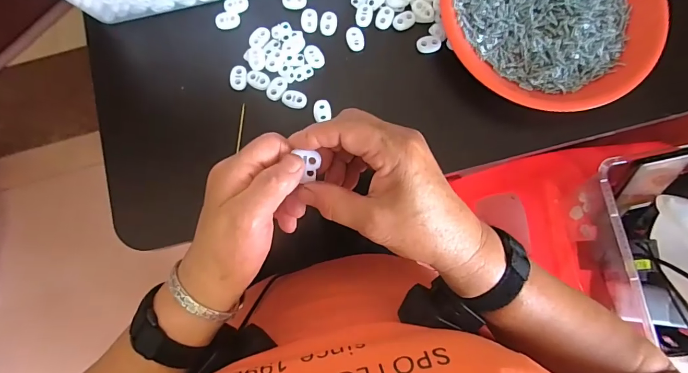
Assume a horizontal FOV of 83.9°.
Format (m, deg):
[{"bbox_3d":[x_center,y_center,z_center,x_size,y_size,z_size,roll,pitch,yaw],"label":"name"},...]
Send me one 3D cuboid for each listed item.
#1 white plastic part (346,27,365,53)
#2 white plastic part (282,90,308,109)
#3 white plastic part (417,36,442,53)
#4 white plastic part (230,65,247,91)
[{"bbox_3d":[0.011,-0.140,0.361,0.016,0.004,0.023,-16,80,-3],"label":"white plastic part"},{"bbox_3d":[-0.045,-0.080,0.351,0.022,0.004,0.016,14,80,2],"label":"white plastic part"},{"bbox_3d":[0.080,-0.134,0.359,0.022,0.006,0.016,-4,80,-1],"label":"white plastic part"},{"bbox_3d":[-0.098,-0.101,0.355,0.015,0.004,0.023,7,80,1],"label":"white plastic part"}]

